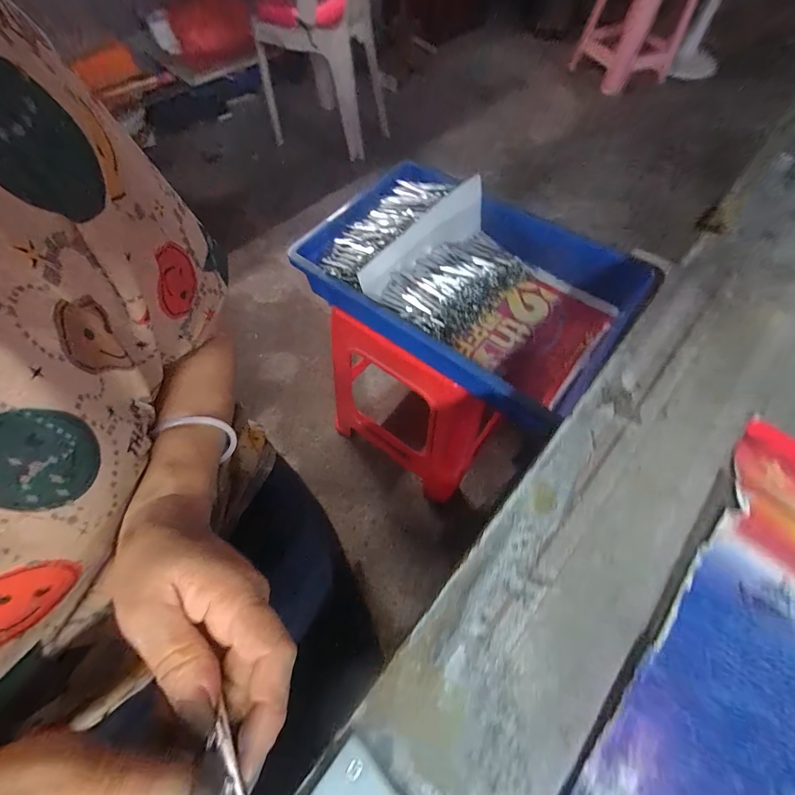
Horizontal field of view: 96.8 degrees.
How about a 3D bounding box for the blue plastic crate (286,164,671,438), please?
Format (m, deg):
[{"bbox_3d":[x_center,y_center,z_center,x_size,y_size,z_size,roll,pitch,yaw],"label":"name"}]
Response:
[{"bbox_3d":[0.089,-0.175,0.507,0.426,0.081,0.301,32,67,13],"label":"blue plastic crate"}]

